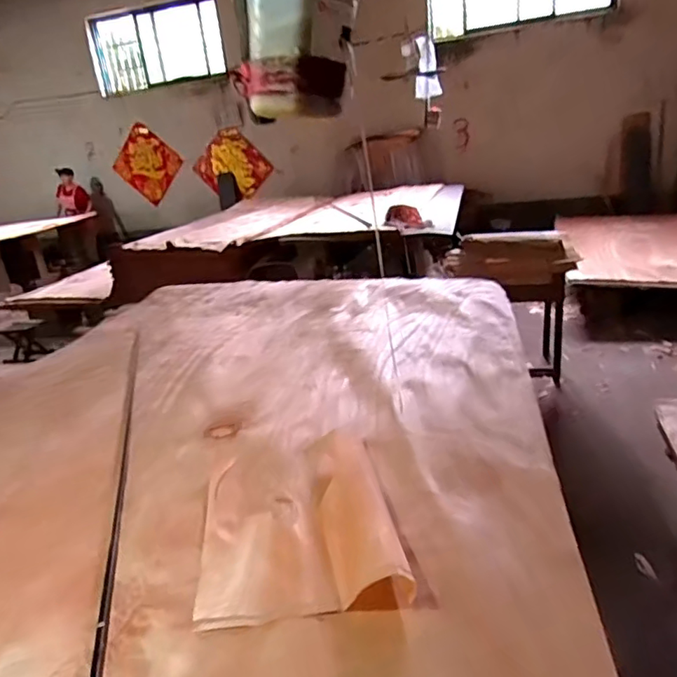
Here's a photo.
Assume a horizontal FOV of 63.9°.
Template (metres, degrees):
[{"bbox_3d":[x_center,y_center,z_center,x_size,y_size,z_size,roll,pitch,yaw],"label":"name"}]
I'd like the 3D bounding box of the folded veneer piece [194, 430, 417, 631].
[{"bbox_3d":[-0.083,0.322,1.028,0.335,0.038,0.450,-9,22,-6],"label":"folded veneer piece"}]

